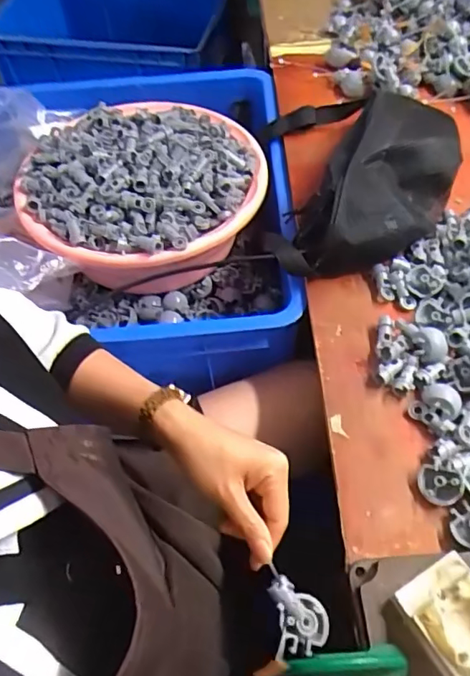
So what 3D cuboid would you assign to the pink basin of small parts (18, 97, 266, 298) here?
[{"bbox_3d":[-0.128,-0.213,0.741,0.318,0.110,0.349,-1,56,2],"label":"pink basin of small parts"}]

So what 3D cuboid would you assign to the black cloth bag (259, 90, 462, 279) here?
[{"bbox_3d":[0.145,-0.212,0.624,0.215,0.096,0.309,2,57,4],"label":"black cloth bag"}]

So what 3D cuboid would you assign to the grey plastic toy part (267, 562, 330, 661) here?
[{"bbox_3d":[0.049,0.204,0.395,0.045,0.010,0.057,5,66,-23],"label":"grey plastic toy part"}]

